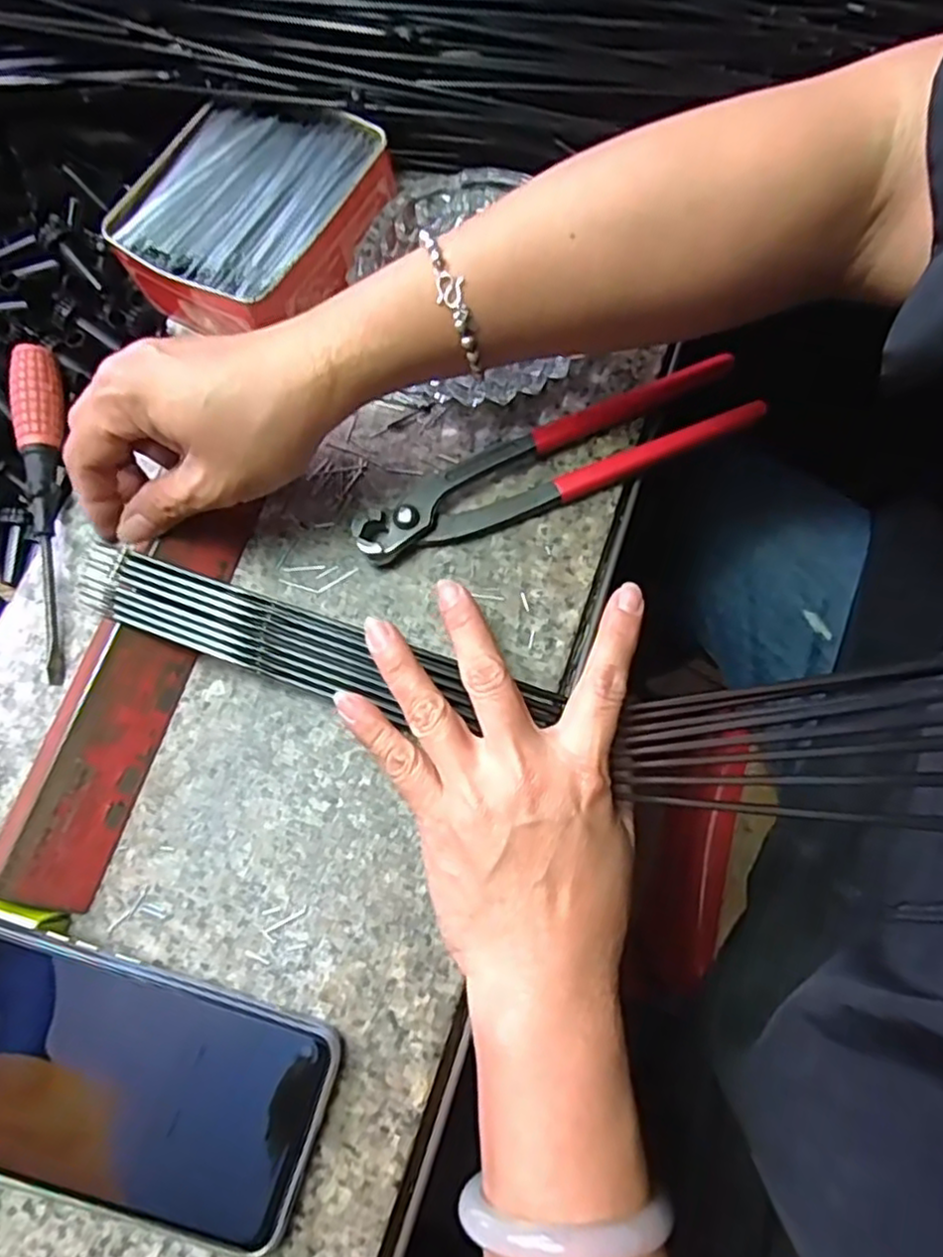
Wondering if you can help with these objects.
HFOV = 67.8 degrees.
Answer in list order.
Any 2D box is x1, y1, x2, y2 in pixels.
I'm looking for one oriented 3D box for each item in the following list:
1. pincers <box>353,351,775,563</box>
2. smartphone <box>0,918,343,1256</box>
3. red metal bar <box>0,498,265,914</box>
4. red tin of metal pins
[{"bbox_3d":[0.039,-0.077,0.330,0.194,0.017,0.041,-22,73,-5],"label":"pincers"},{"bbox_3d":[-0.132,0.160,0.250,0.156,0.006,0.075,18,75,-1],"label":"smartphone"},{"bbox_3d":[-0.147,0.024,0.300,0.036,0.028,0.181,17,74,8],"label":"red metal bar"},{"bbox_3d":[-0.109,-0.204,0.355,0.110,0.042,0.124,30,76,11],"label":"red tin of metal pins"}]

